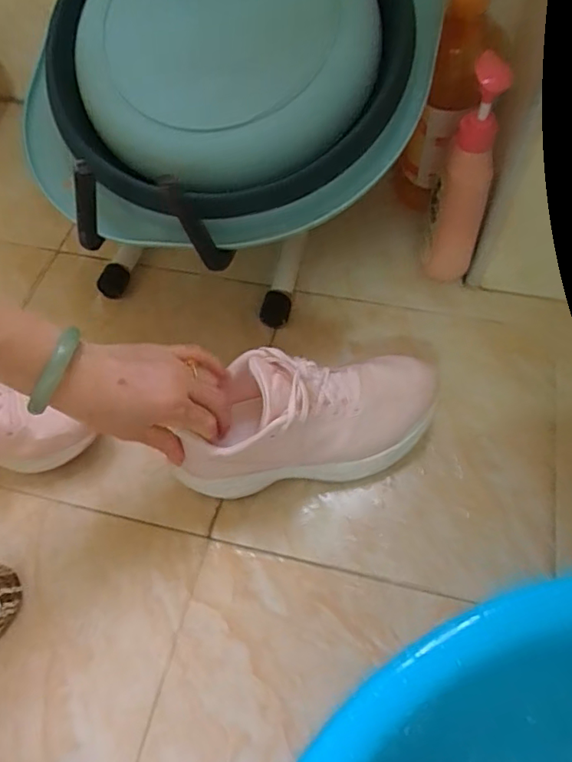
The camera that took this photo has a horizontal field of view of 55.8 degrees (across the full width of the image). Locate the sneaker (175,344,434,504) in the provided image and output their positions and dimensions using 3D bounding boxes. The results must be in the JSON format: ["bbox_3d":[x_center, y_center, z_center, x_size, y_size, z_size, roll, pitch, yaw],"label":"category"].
[{"bbox_3d":[0.022,0.029,0.481,0.225,0.099,0.091,-9,59,-3],"label":"sneaker"}]

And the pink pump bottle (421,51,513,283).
[{"bbox_3d":[0.183,-0.199,0.554,0.054,0.223,0.064,14,61,10],"label":"pink pump bottle"}]

